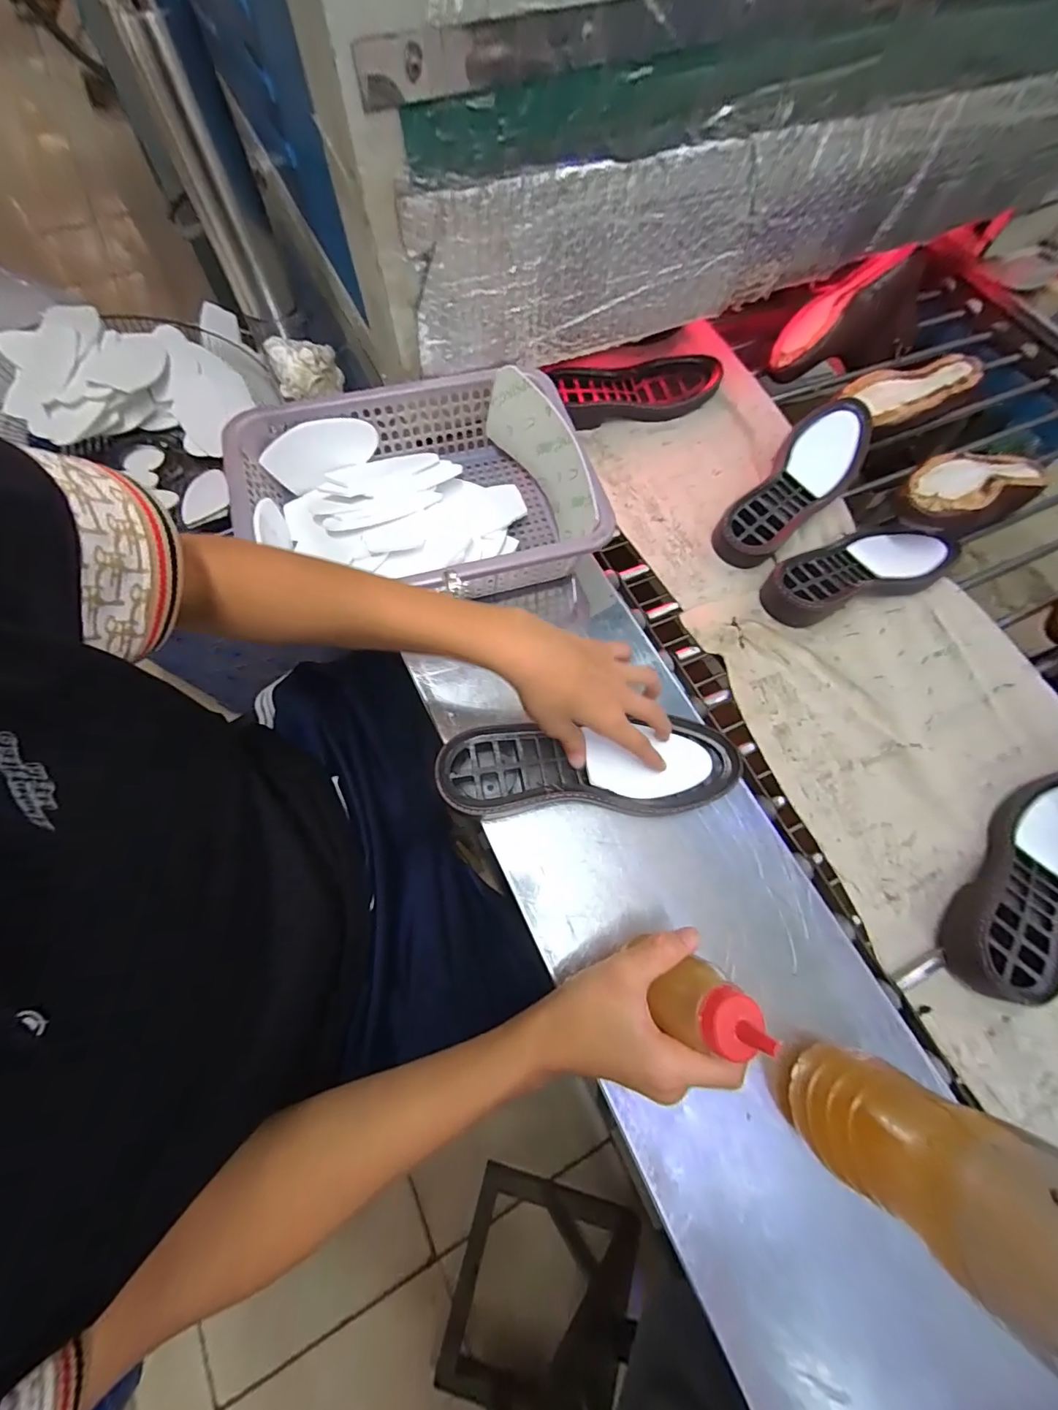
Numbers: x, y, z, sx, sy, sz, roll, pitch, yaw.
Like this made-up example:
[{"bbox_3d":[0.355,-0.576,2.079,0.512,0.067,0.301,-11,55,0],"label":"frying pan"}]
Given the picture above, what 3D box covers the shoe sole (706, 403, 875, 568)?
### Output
[{"bbox_3d":[0.321,-0.264,0.558,0.090,0.051,0.254,37,72,11],"label":"shoe sole"}]

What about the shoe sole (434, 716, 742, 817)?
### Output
[{"bbox_3d":[0.054,0.057,0.410,0.254,0.035,0.075,1,69,-6],"label":"shoe sole"}]

